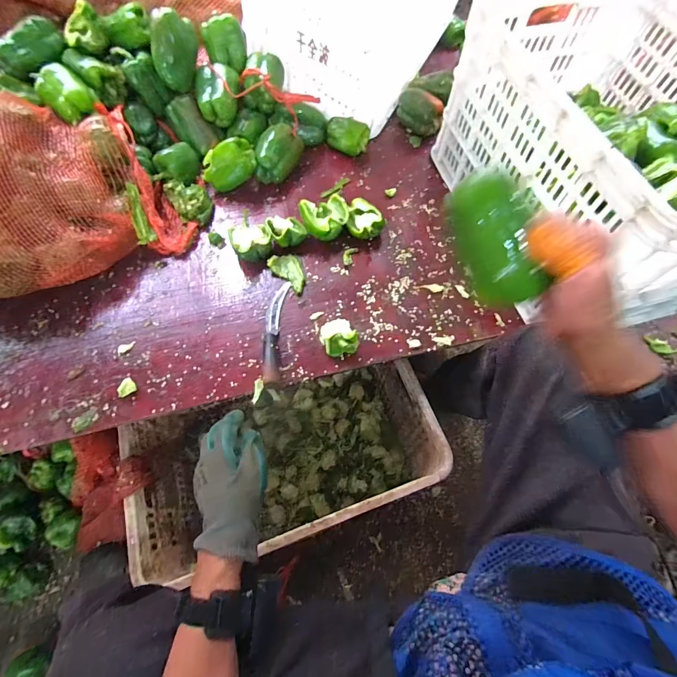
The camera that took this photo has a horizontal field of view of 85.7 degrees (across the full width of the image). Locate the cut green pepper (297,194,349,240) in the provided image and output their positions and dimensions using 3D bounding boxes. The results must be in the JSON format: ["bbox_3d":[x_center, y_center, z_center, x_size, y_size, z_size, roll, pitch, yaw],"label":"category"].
[{"bbox_3d":[-0.023,-0.238,0.715,0.089,0.052,0.081,0,64,0],"label":"cut green pepper"}]

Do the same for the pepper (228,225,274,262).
[{"bbox_3d":[-0.162,-0.180,0.679,0.074,0.037,0.072,-17,66,-9],"label":"pepper"}]

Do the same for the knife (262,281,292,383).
[{"bbox_3d":[-0.109,-0.017,0.618,0.034,0.025,0.193,2,64,0],"label":"knife"}]

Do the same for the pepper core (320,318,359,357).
[{"bbox_3d":[-0.001,-0.003,0.604,0.053,0.043,0.063,-20,66,-10],"label":"pepper core"}]

